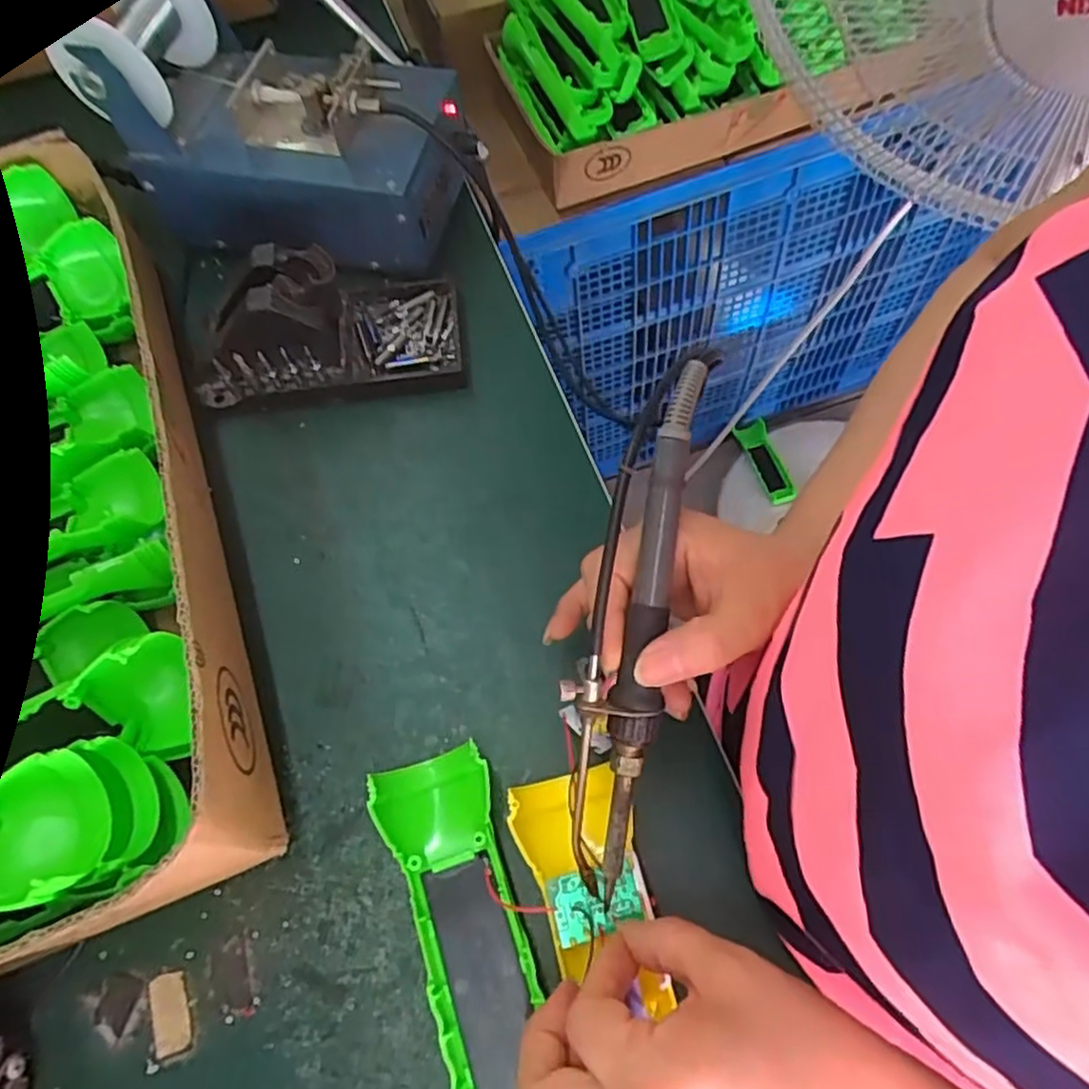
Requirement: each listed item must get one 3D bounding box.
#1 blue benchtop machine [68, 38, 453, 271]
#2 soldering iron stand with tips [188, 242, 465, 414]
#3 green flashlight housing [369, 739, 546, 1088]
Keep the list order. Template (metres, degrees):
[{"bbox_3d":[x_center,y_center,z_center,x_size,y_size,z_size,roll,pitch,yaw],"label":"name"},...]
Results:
[{"bbox_3d":[-0.149,-0.252,0.454,0.183,0.082,0.118,14,66,9],"label":"blue benchtop machine"},{"bbox_3d":[-0.128,-0.131,0.414,0.152,0.070,0.078,-7,65,-1],"label":"soldering iron stand with tips"},{"bbox_3d":[-0.027,0.166,0.295,0.048,0.027,0.161,-21,68,-4],"label":"green flashlight housing"}]

